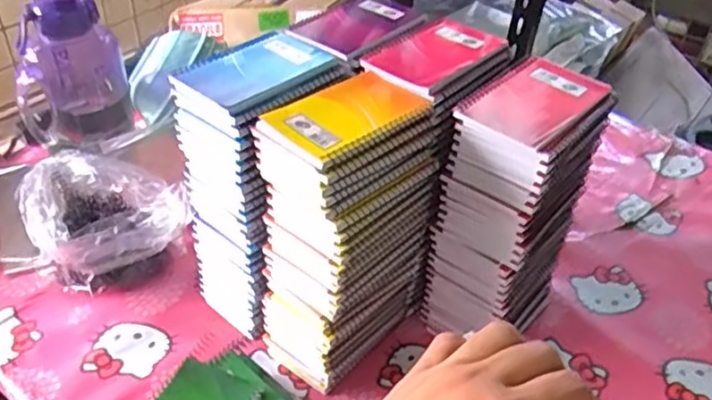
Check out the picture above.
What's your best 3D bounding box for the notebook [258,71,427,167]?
[{"bbox_3d":[-0.009,-0.071,0.565,0.130,0.018,0.085,-30,49,-33],"label":"notebook"}]

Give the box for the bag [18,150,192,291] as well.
[{"bbox_3d":[-0.293,0.031,0.769,0.179,0.108,0.131,3,39,1],"label":"bag"}]

